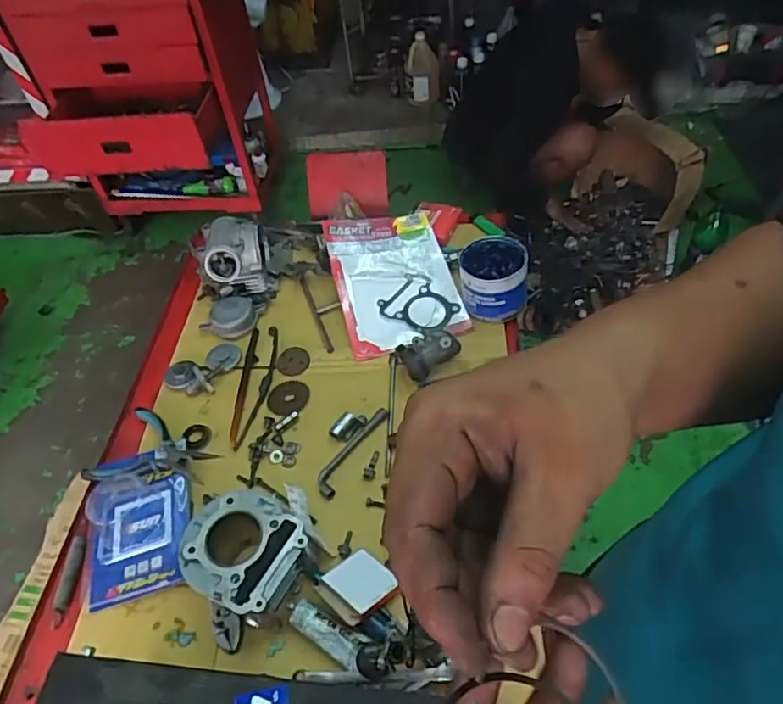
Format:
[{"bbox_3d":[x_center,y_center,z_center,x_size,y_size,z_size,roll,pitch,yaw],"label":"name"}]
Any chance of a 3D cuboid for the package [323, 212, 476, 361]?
[{"bbox_3d":[0.004,-0.124,0.975,0.184,0.022,0.268,-10,59,-10],"label":"package"}]

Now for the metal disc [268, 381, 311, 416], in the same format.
[{"bbox_3d":[-0.151,0.067,0.866,0.059,0.010,0.063,-2,50,2],"label":"metal disc"}]

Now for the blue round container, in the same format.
[{"bbox_3d":[0.156,-0.118,0.915,0.099,0.075,0.108,0,49,6],"label":"blue round container"}]

